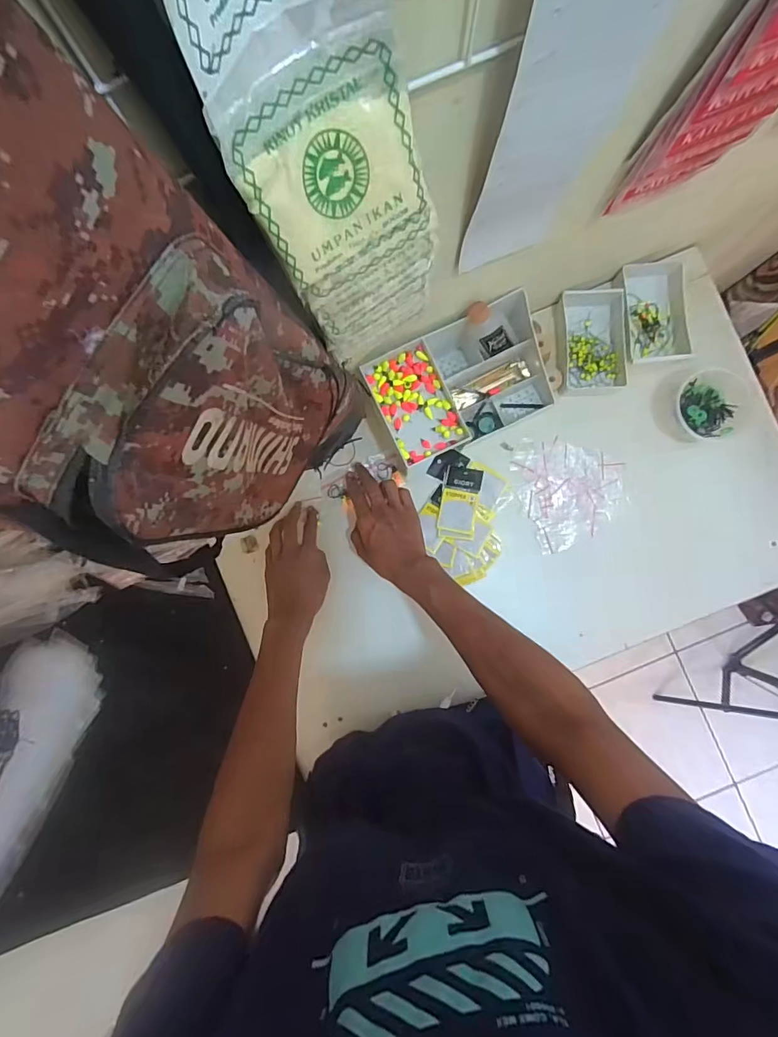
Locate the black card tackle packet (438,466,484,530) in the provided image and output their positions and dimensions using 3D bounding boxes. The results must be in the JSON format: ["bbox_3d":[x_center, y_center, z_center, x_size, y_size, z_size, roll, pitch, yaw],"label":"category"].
[{"bbox_3d":[0.102,-0.027,0.674,0.052,0.007,0.090,10,80,11],"label":"black card tackle packet"}]

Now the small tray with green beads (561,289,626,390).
[{"bbox_3d":[0.286,-0.256,0.676,0.084,0.036,0.149,-1,88,0],"label":"small tray with green beads"}]

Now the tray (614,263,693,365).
[{"bbox_3d":[0.369,-0.287,0.666,0.087,0.029,0.139,-3,88,0],"label":"tray"}]

